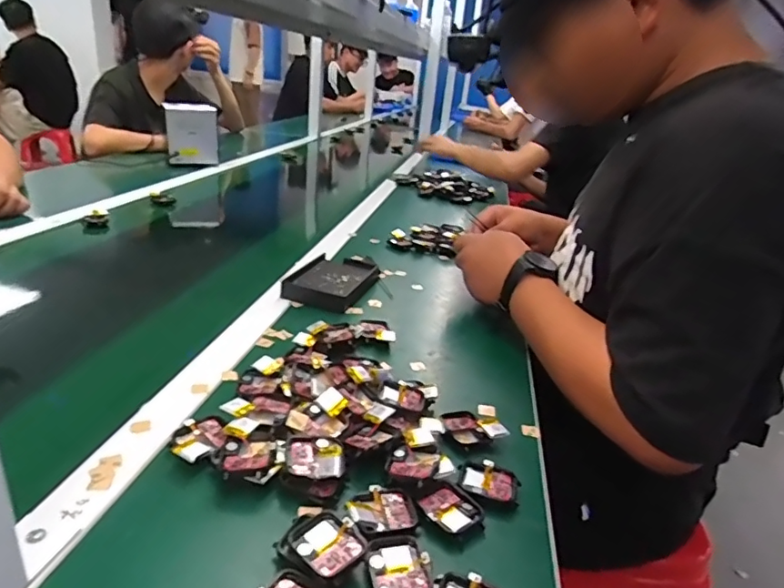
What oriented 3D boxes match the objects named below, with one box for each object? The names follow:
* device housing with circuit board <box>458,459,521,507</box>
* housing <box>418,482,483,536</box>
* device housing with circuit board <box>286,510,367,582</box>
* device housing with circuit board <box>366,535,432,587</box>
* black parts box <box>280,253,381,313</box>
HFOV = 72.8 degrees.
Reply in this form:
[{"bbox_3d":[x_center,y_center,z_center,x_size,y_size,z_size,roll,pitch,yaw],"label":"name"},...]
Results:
[{"bbox_3d":[0.074,0.144,0.406,0.045,0.010,0.036,13,24,16],"label":"device housing with circuit board"},{"bbox_3d":[0.041,0.154,0.379,0.038,0.010,0.039,-14,30,-39],"label":"housing"},{"bbox_3d":[-0.041,0.154,0.328,0.037,0.014,0.045,-16,32,-42],"label":"device housing with circuit board"},{"bbox_3d":[0.004,0.169,0.326,0.036,0.010,0.042,0,24,-14],"label":"device housing with circuit board"},{"bbox_3d":[-0.080,-0.023,0.739,0.095,0.023,0.163,12,23,13],"label":"black parts box"}]

